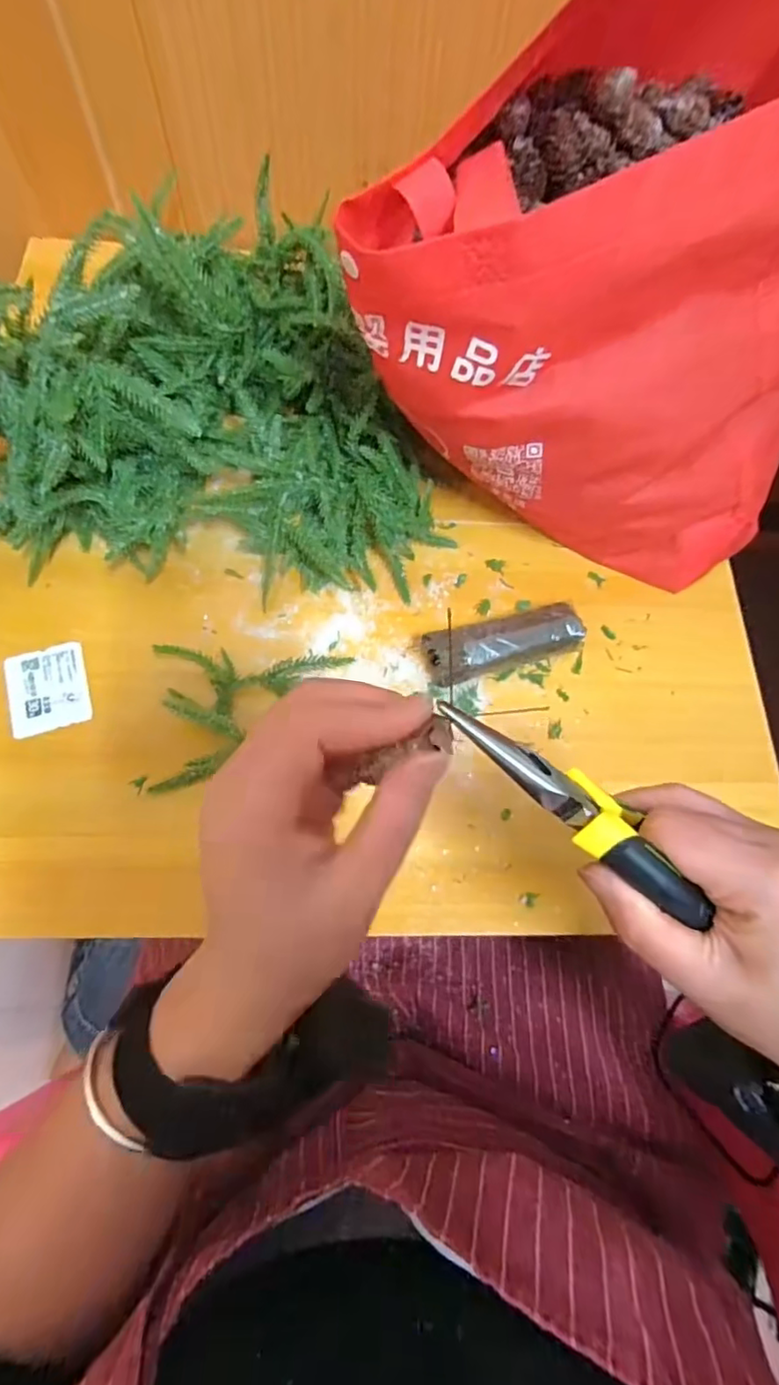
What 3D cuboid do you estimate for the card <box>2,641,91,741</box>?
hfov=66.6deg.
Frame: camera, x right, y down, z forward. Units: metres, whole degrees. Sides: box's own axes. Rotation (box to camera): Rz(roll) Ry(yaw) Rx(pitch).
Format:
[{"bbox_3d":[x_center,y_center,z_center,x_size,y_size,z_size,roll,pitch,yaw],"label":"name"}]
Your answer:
[{"bbox_3d":[-0.226,-0.003,0.391,0.048,0.004,0.058,-16,71,-9],"label":"card"}]

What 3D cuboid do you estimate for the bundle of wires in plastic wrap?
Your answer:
[{"bbox_3d":[0.079,-0.033,0.407,0.108,0.032,0.034,-17,71,-9],"label":"bundle of wires in plastic wrap"}]

